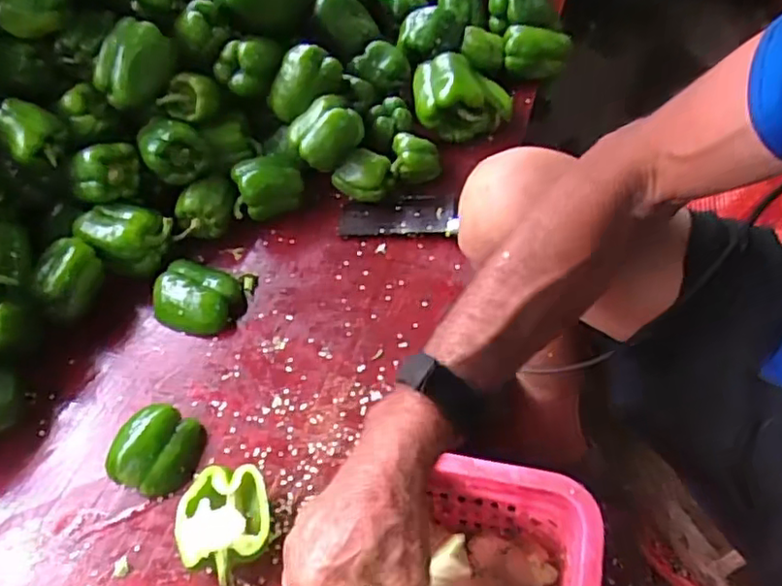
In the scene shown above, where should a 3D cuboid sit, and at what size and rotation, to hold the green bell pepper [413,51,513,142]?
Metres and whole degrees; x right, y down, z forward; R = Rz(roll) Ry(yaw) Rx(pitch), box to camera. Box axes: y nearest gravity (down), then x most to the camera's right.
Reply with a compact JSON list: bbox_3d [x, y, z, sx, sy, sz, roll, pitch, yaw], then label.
[{"bbox_3d":[0.086,-0.257,0.805,0.120,0.068,0.104,-12,54,-3],"label":"green bell pepper"}]

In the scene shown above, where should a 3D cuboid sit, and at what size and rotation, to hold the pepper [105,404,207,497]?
[{"bbox_3d":[-0.214,0.138,0.572,0.073,0.037,0.077,12,56,15],"label":"pepper"}]

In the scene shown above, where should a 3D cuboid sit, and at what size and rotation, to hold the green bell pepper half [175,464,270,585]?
[{"bbox_3d":[-0.137,0.192,0.527,0.072,0.035,0.084,-12,53,-3],"label":"green bell pepper half"}]

